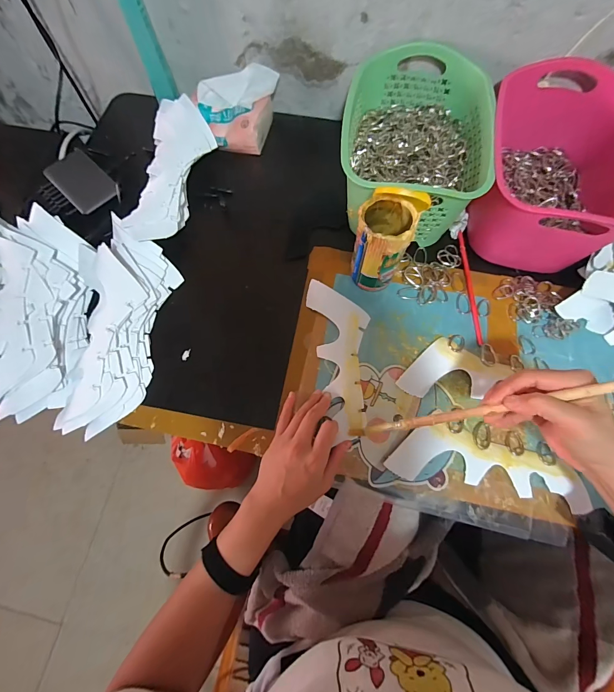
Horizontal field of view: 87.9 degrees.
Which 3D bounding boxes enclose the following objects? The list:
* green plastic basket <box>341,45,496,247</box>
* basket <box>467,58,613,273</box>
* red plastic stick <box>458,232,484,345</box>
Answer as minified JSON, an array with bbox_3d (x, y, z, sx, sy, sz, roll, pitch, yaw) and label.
[{"bbox_3d":[0.151,-0.291,0.472,0.189,0.115,0.269,9,71,4],"label":"green plastic basket"},{"bbox_3d":[0.347,-0.267,0.463,0.194,0.118,0.302,11,72,5],"label":"basket"},{"bbox_3d":[0.240,-0.089,0.467,0.009,0.006,0.184,0,73,0],"label":"red plastic stick"}]

